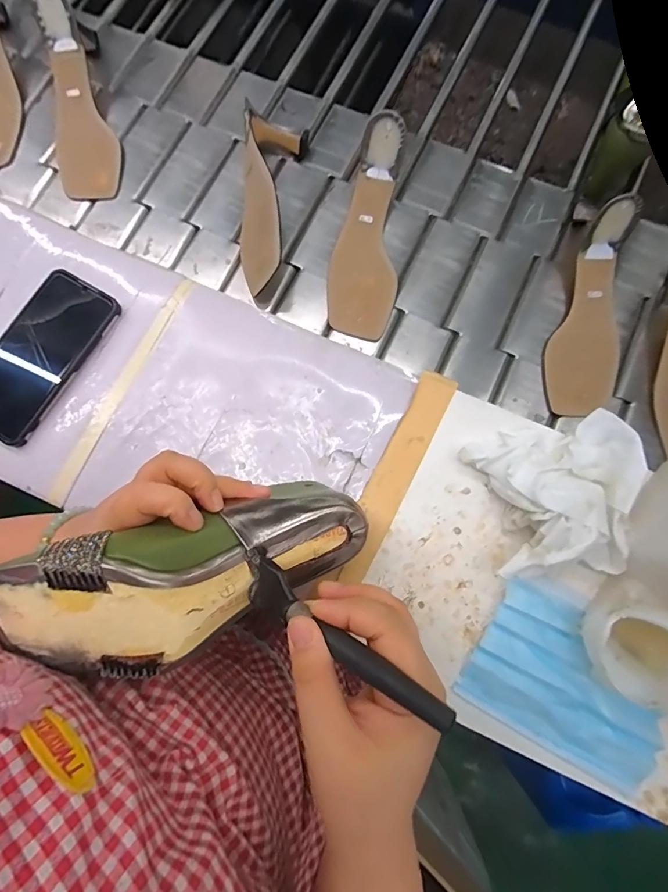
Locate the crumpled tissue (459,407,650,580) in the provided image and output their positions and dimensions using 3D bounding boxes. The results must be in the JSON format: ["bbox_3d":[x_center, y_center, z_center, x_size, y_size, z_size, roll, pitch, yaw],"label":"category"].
[{"bbox_3d":[0.182,0.041,0.334,0.131,0.046,0.123,-6,80,-6],"label":"crumpled tissue"}]

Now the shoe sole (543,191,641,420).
[{"bbox_3d":[0.270,-0.135,0.428,0.074,0.049,0.213,11,92,3],"label":"shoe sole"}]

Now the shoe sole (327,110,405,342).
[{"bbox_3d":[0.035,-0.226,0.448,0.074,0.050,0.218,8,95,3],"label":"shoe sole"}]

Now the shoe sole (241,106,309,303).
[{"bbox_3d":[-0.073,-0.275,0.456,0.068,0.045,0.226,3,78,2],"label":"shoe sole"}]

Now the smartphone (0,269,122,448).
[{"bbox_3d":[-0.279,-0.085,0.388,0.079,0.018,0.164,31,81,7],"label":"smartphone"}]

